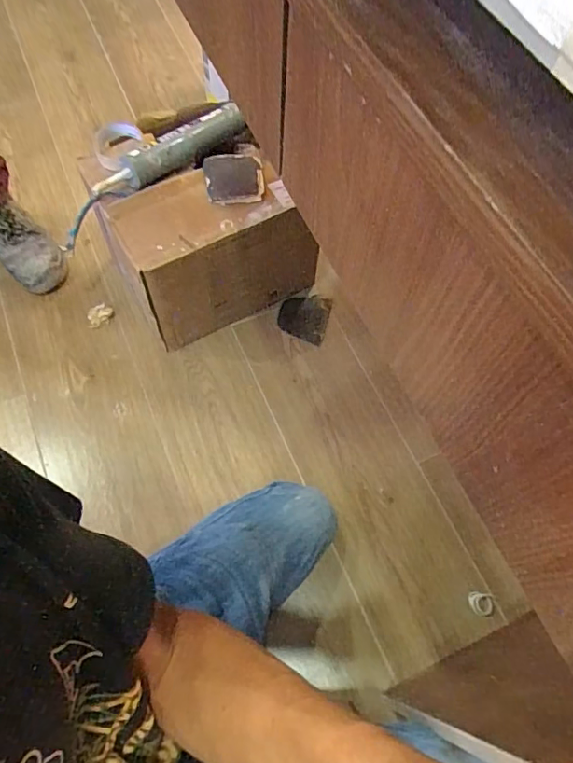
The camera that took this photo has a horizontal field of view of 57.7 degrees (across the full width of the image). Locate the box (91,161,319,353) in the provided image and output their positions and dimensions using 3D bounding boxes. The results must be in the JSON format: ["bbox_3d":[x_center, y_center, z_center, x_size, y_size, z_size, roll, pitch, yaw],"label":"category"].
[{"bbox_3d":[-0.124,-0.231,0.963,0.339,0.265,0.152,-23,68,-12],"label":"box"}]

